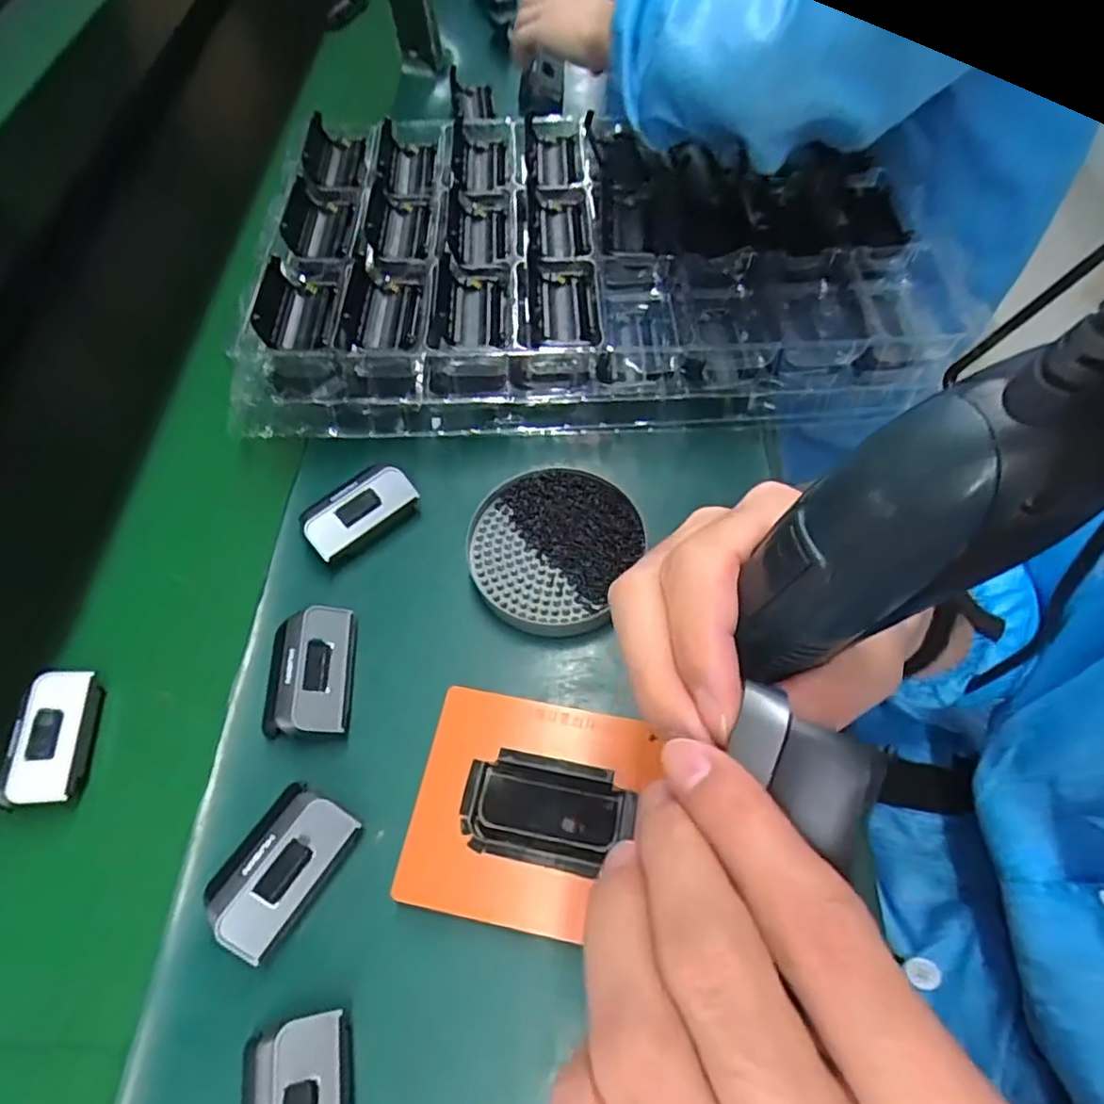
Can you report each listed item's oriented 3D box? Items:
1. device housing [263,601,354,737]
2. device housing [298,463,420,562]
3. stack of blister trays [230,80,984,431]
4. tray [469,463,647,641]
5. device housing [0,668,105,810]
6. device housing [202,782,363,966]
[{"bbox_3d":[-0.144,0.071,0.376,0.048,0.027,0.077,-6,60,1],"label":"device housing"},{"bbox_3d":[-0.130,-0.025,0.433,0.074,0.034,0.036,-39,65,-16],"label":"device housing"},{"bbox_3d":[0.028,-0.254,0.513,0.515,0.068,0.342,-4,60,2],"label":"stack of blister trays"},{"bbox_3d":[-0.002,-0.003,0.418,0.106,0.020,0.110,-2,60,3],"label":"tray"},{"bbox_3d":[-0.293,0.108,0.371,0.036,0.022,0.077,-11,60,-2],"label":"device housing"},{"bbox_3d":[-0.138,0.158,0.321,0.043,0.021,0.073,27,66,18],"label":"device housing"}]

